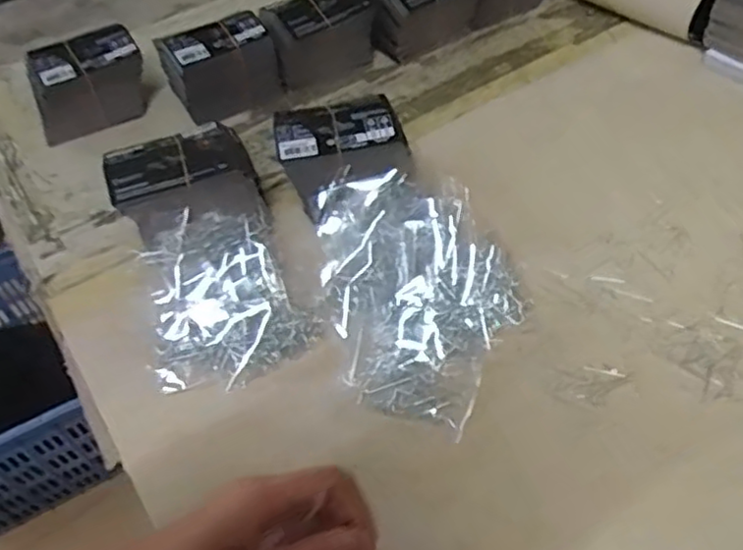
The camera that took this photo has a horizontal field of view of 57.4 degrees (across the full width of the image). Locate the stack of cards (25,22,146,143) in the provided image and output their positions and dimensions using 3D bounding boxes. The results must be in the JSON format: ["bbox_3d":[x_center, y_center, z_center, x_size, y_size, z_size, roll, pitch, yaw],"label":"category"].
[{"bbox_3d":[-0.295,-0.200,0.709,0.117,0.084,0.062,-21,50,-11],"label":"stack of cards"}]

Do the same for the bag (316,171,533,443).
[{"bbox_3d":[0.037,0.009,0.498,0.143,0.046,0.205,-13,49,-5],"label":"bag"}]

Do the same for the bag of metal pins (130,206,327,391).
[{"bbox_3d":[-0.117,0.016,0.519,0.115,0.048,0.138,-21,50,-12],"label":"bag of metal pins"}]

